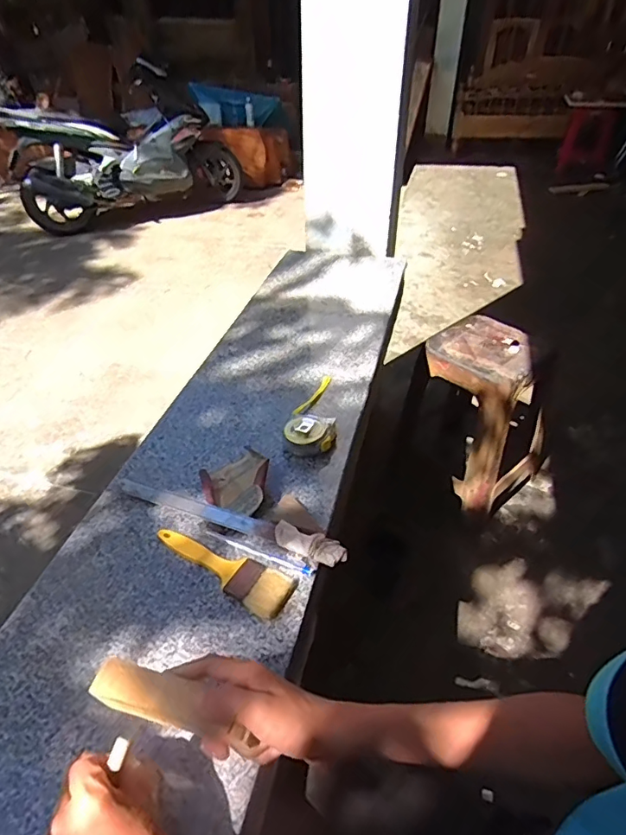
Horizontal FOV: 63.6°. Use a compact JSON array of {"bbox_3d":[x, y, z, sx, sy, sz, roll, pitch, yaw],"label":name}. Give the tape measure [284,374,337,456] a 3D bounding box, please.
[{"bbox_3d":[0.007,-0.016,0.767,0.068,0.032,0.186,7,40,9],"label":"tape measure"}]

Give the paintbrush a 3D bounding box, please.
[{"bbox_3d":[-0.101,0.161,0.573,0.175,0.018,0.052,24,45,27],"label":"paintbrush"}]

